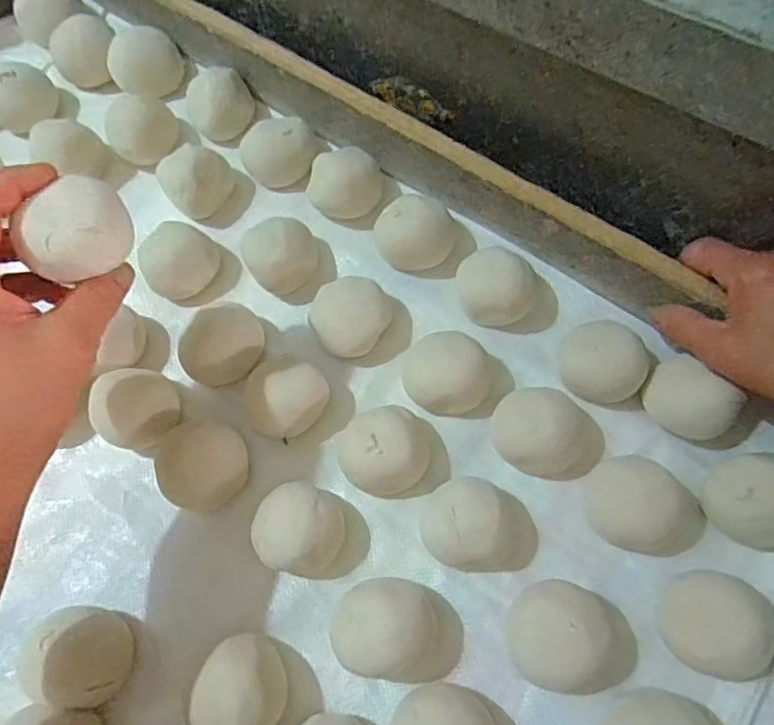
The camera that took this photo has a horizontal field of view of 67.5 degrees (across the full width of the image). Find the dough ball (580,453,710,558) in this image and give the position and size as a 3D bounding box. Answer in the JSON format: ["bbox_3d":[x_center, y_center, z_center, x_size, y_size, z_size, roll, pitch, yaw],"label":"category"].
[{"bbox_3d":[0.147,0.088,0.343,0.069,0.045,0.051,32,71,15],"label":"dough ball"}]

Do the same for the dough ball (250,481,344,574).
[{"bbox_3d":[-0.053,0.101,0.351,0.051,0.040,0.049,-1,67,2],"label":"dough ball"}]

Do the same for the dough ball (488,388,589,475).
[{"bbox_3d":[0.096,0.045,0.367,0.057,0.035,0.050,3,67,3],"label":"dough ball"}]

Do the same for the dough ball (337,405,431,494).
[{"bbox_3d":[-0.001,0.056,0.362,0.058,0.038,0.052,-17,67,-5],"label":"dough ball"}]

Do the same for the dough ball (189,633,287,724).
[{"bbox_3d":[-0.081,0.181,0.318,0.052,0.043,0.052,-19,67,-6],"label":"dough ball"}]

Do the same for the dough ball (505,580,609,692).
[{"bbox_3d":[0.093,0.151,0.320,0.049,0.042,0.051,-1,67,2],"label":"dough ball"}]

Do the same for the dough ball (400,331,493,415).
[{"bbox_3d":[0.039,0.007,0.382,0.053,0.033,0.048,-20,67,-6],"label":"dough ball"}]

